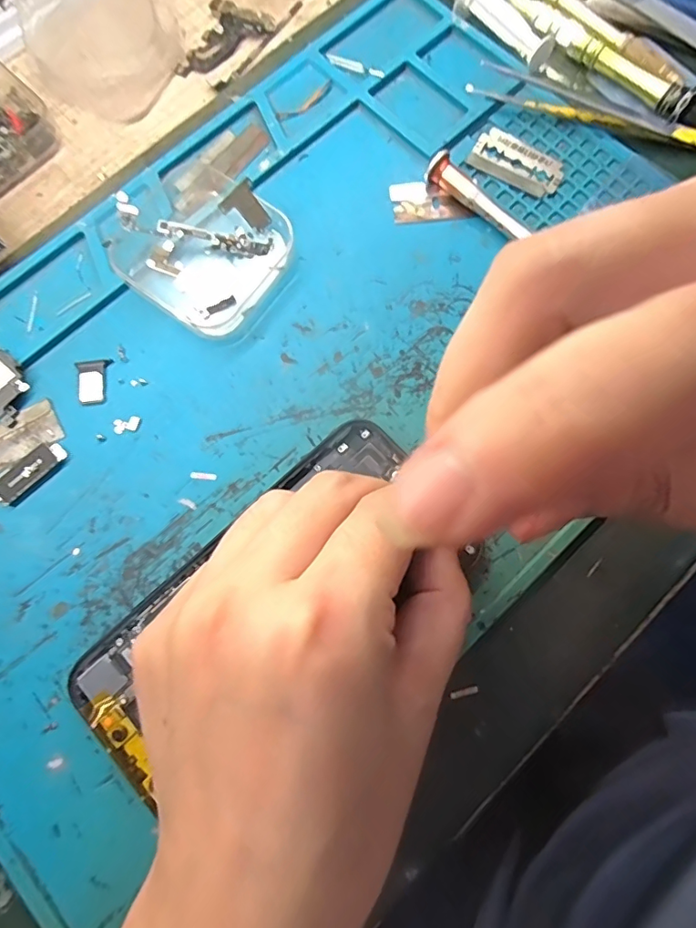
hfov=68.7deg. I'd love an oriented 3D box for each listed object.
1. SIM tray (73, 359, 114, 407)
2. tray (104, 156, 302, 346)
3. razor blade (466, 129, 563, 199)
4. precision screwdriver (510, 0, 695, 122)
[{"bbox_3d":[-0.107,-0.035,0.214,0.014,0.004,0.020,-7,78,-1],"label":"SIM tray"},{"bbox_3d":[-0.063,-0.096,0.219,0.076,0.017,0.066,36,81,8],"label":"tray"},{"bbox_3d":[0.078,-0.139,0.234,0.042,0.004,0.025,31,80,7],"label":"razor blade"},{"bbox_3d":[0.118,-0.195,0.238,0.015,0.012,0.102,-44,81,-8],"label":"precision screwdriver"}]

